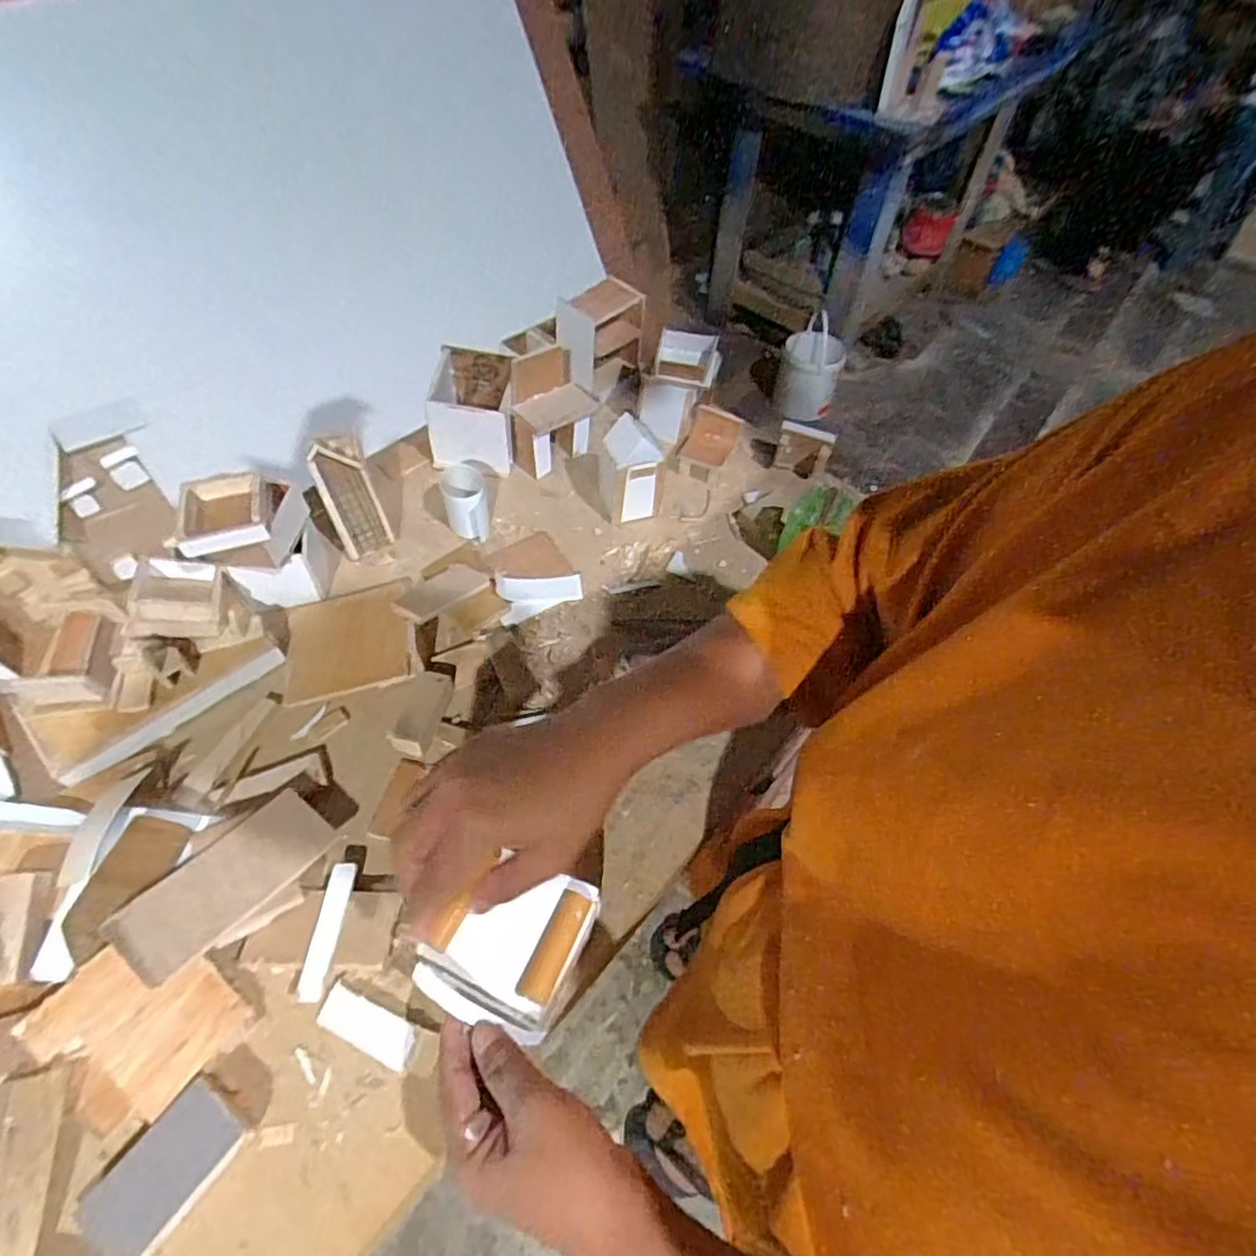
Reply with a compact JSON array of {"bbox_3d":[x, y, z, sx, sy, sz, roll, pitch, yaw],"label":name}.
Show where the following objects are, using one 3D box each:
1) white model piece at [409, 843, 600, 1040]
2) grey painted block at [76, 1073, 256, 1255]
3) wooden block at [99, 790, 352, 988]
[{"bbox_3d":[-0.070,0.187,0.392,0.082,0.014,0.087,19,56,10],"label":"white model piece"},{"bbox_3d":[-0.248,0.292,0.354,0.046,0.014,0.072,31,59,17],"label":"grey painted block"},{"bbox_3d":[-0.258,0.164,0.428,0.062,0.012,0.126,35,49,18],"label":"wooden block"}]

